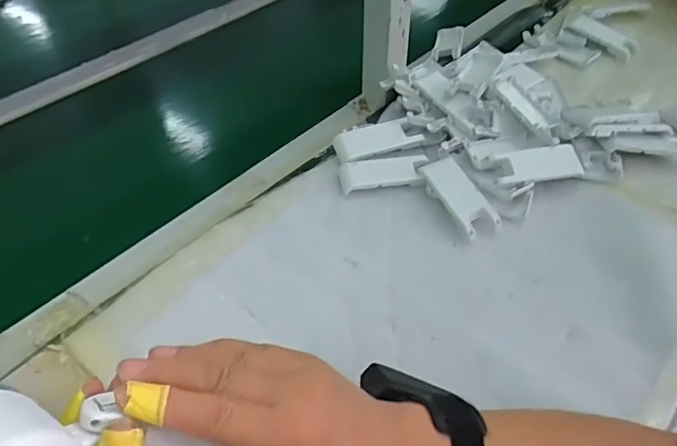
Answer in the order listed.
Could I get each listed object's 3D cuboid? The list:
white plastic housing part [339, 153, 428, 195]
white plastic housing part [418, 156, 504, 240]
[{"bbox_3d":[0.052,-0.056,0.597,0.098,0.012,0.051,-8,47,-7],"label":"white plastic housing part"},{"bbox_3d":[0.123,-0.030,0.567,0.043,0.011,0.104,-28,56,-1],"label":"white plastic housing part"}]

